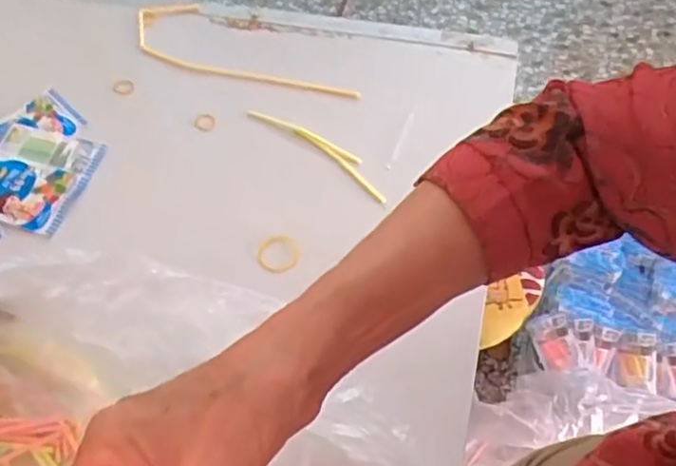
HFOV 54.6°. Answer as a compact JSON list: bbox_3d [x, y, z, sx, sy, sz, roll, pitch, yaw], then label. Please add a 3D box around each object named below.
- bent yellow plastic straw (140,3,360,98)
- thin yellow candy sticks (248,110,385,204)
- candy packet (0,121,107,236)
[{"bbox_3d":[-0.098,-0.200,0.704,0.270,0.011,0.097,14,54,12],"label":"bent yellow plastic straw"},{"bbox_3d":[-0.016,-0.079,0.609,0.166,0.012,0.023,35,62,24],"label":"thin yellow candy sticks"},{"bbox_3d":[-0.284,-0.055,0.600,0.104,0.010,0.106,10,55,9],"label":"candy packet"}]

